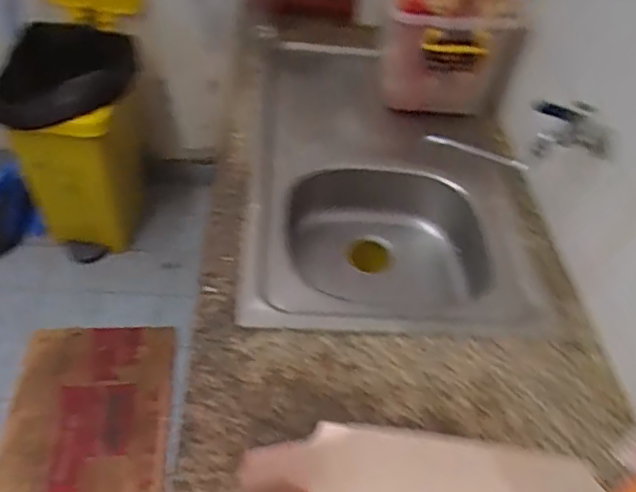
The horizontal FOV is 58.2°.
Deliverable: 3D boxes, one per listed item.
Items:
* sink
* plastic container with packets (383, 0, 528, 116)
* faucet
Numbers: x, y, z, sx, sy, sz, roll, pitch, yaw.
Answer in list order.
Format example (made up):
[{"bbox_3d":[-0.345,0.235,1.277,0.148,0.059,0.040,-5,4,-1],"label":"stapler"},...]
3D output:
[{"bbox_3d":[0.124,-0.140,1.223,0.538,0.228,0.916,2,46,-6],"label":"sink"},{"bbox_3d":[0.296,-0.524,1.283,0.250,0.328,0.326,5,45,-4],"label":"plastic container with packets"},{"bbox_3d":[0.395,-0.176,0.897,0.139,0.103,0.043,9,45,3],"label":"faucet"}]

